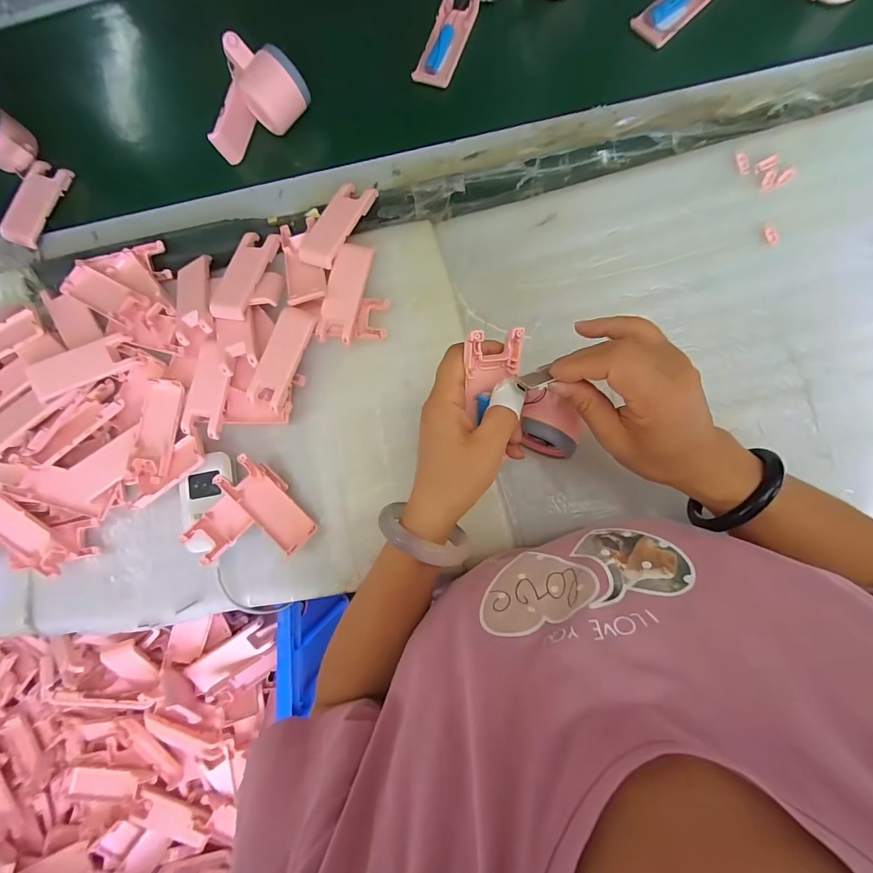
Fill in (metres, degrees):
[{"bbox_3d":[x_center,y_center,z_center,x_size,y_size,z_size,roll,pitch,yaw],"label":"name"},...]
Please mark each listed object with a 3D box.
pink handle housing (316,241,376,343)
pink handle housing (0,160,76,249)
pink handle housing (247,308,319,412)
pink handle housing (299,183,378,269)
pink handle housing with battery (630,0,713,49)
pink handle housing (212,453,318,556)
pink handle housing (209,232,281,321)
[{"bbox_3d":[-0.090,-0.144,0.406,0.036,0.012,0.101,13,86,8],"label":"pink handle housing"},{"bbox_3d":[-0.463,-0.269,0.469,0.042,0.021,0.101,21,89,7],"label":"pink handle housing"},{"bbox_3d":[-0.149,-0.077,0.402,0.040,0.028,0.099,21,88,8],"label":"pink handle housing"},{"bbox_3d":[-0.101,-0.216,0.415,0.040,0.009,0.100,26,78,14],"label":"pink handle housing"},{"bbox_3d":[0.248,-0.440,0.412,0.105,0.011,0.044,-42,81,2],"label":"pink handle housing with battery"},{"bbox_3d":[-0.166,0.068,0.400,0.103,0.023,0.038,43,92,7],"label":"pink handle housing"},{"bbox_3d":[-0.195,-0.165,0.416,0.038,0.010,0.099,17,76,7],"label":"pink handle housing"}]

